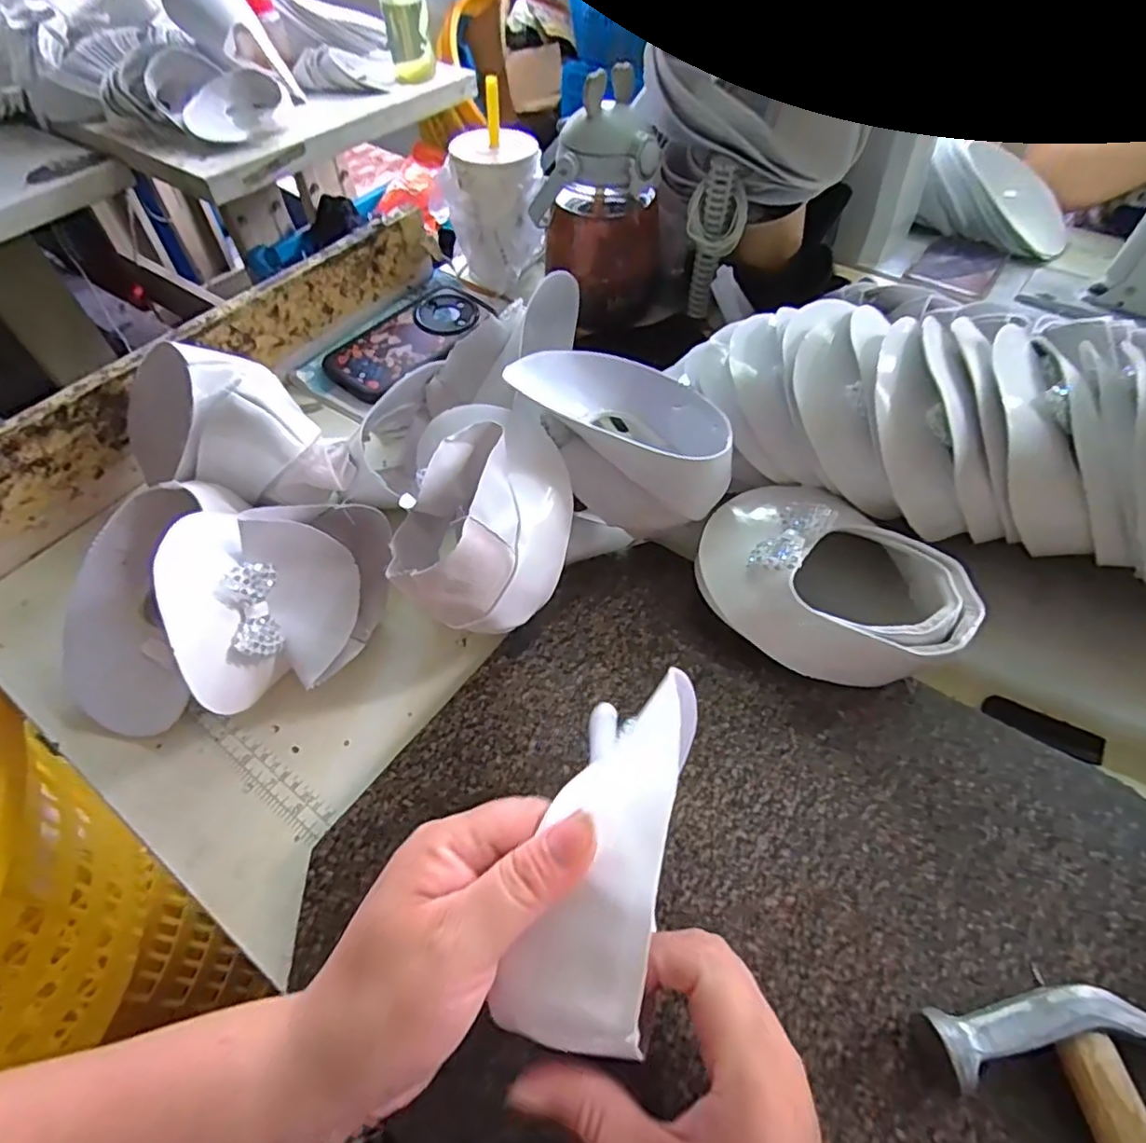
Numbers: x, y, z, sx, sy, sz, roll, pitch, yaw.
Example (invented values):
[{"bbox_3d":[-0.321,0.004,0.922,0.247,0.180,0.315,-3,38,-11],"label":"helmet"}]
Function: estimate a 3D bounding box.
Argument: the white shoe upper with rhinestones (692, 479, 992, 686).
[{"bbox_3d":[0.161,0.003,0.403,0.159,0.067,0.114,30,60,21],"label":"white shoe upper with rhinestones"}]

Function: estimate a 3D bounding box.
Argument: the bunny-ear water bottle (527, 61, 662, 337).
[{"bbox_3d":[0.030,-0.336,0.588,0.110,0.189,0.079,-23,57,-15],"label":"bunny-ear water bottle"}]

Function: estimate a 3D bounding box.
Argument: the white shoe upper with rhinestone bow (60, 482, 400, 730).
[{"bbox_3d":[-0.233,0.013,0.391,0.191,0.125,0.142,6,54,6],"label":"white shoe upper with rhinestone bow"}]

